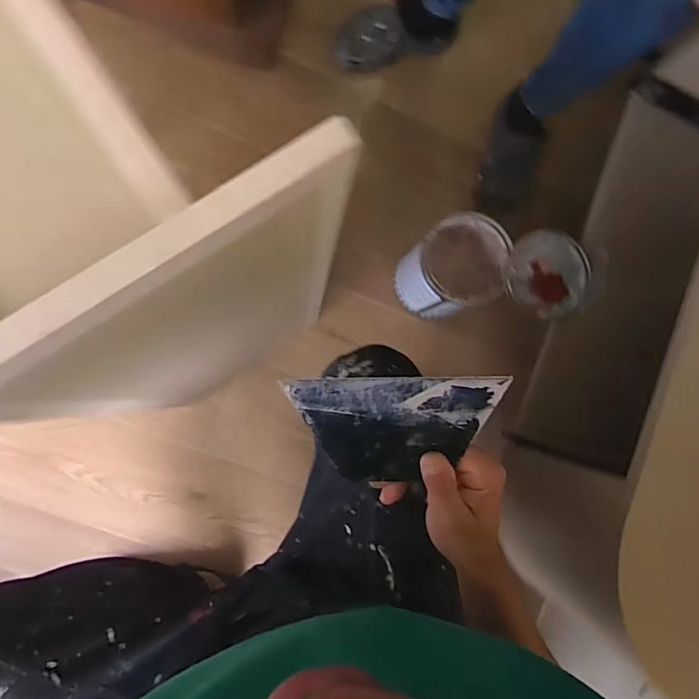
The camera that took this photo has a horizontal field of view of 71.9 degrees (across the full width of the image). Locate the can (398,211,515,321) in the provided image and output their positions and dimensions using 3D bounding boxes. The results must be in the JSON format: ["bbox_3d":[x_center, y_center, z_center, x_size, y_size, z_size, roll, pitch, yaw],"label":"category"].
[{"bbox_3d":[0.189,-0.155,0.914,0.161,0.172,0.164,0,89,-10],"label":"can"}]

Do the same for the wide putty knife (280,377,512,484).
[{"bbox_3d":[0.033,0.059,0.342,0.137,0.005,0.095,-2,124,6],"label":"wide putty knife"}]

